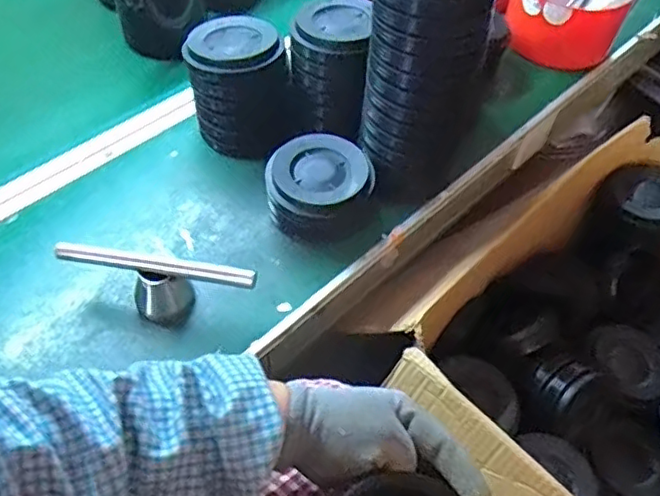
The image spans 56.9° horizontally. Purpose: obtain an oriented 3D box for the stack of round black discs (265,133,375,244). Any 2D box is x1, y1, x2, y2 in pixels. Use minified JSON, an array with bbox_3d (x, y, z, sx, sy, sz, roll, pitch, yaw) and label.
[{"bbox_3d":[-0.011,-0.071,0.721,0.126,0.067,0.112,1,53,-2],"label":"stack of round black discs"}]

